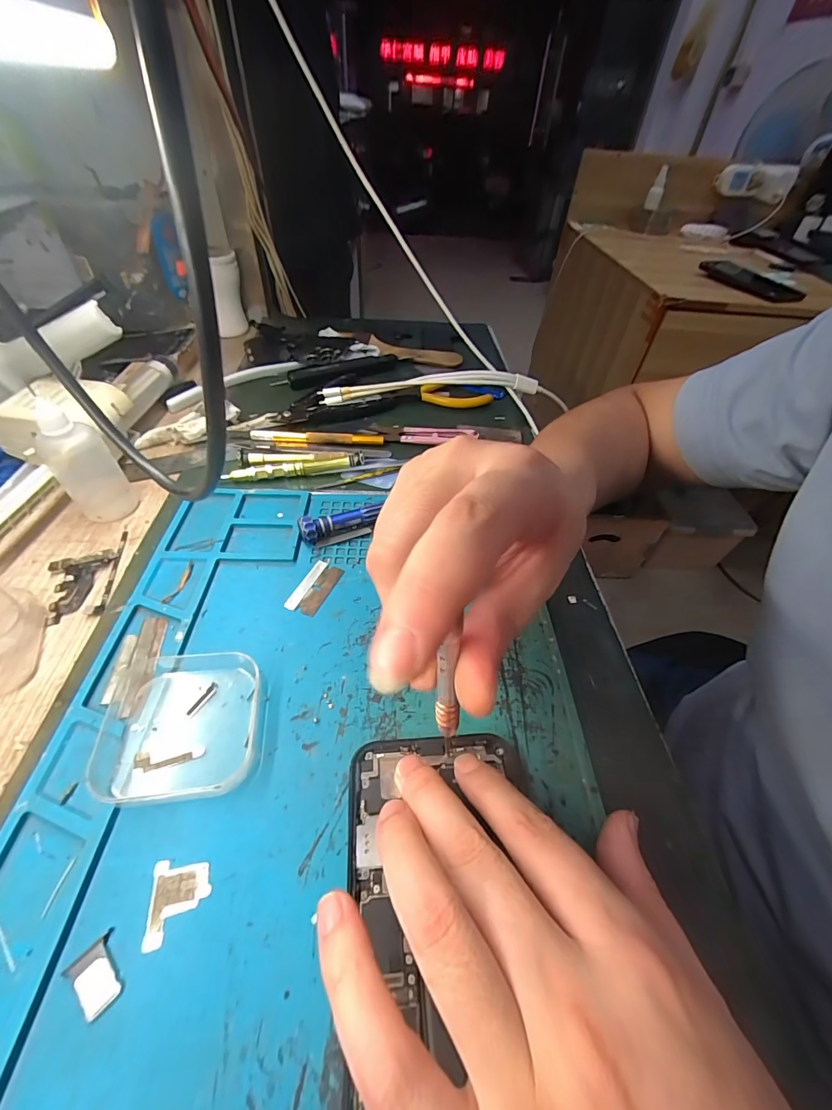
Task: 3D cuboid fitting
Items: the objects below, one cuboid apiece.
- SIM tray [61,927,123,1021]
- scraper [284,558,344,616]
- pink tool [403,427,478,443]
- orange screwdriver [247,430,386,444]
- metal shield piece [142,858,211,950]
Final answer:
[{"bbox_3d":[-0.107,0.142,0.138,0.019,0.004,0.014,36,55,25],"label":"SIM tray"},{"bbox_3d":[-0.062,0.019,0.254,0.020,0.004,0.040,18,49,12],"label":"scraper"},{"bbox_3d":[0.020,-0.107,0.368,0.065,0.009,0.019,5,47,0],"label":"pink tool"},{"bbox_3d":[-0.086,-0.104,0.356,0.114,0.005,0.008,3,47,-1],"label":"orange screwdriver"},{"bbox_3d":[-0.089,0.128,0.153,0.020,0.004,0.025,-7,48,-10],"label":"metal shield piece"}]

